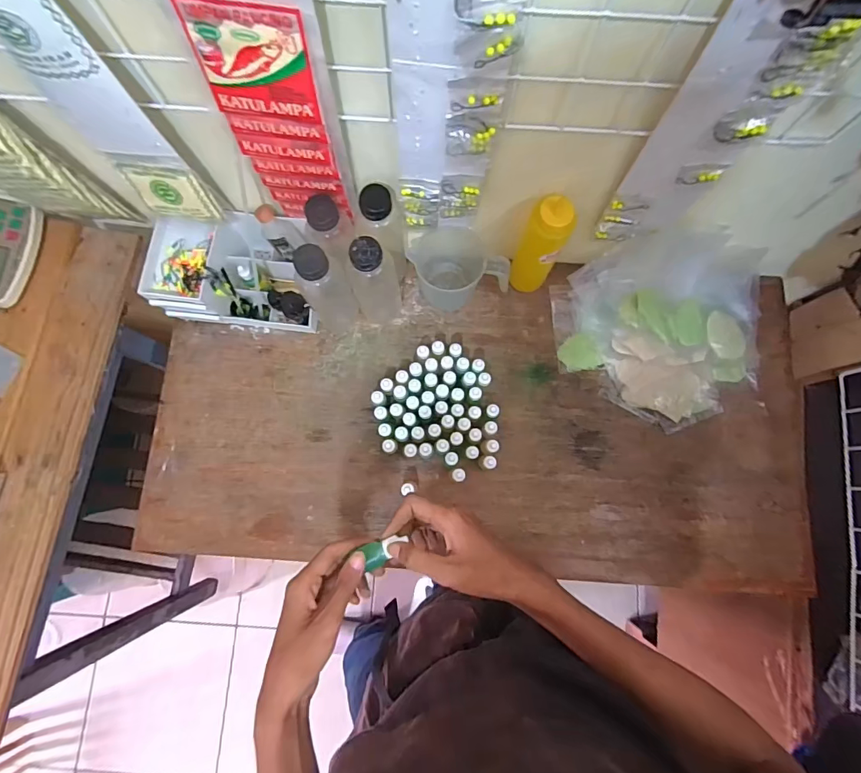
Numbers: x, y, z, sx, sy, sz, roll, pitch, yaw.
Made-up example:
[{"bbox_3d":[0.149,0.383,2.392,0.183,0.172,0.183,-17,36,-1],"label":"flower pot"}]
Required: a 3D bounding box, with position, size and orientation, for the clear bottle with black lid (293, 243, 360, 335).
[{"bbox_3d":[-0.149,-0.137,0.617,0.064,0.199,0.063,0,79,0],"label":"clear bottle with black lid"}]

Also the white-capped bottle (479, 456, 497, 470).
[{"bbox_3d":[0.084,0.113,0.645,0.020,0.055,0.020,0,79,0],"label":"white-capped bottle"}]

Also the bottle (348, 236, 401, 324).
[{"bbox_3d":[-0.083,-0.154,0.629,0.061,0.198,0.065,0,79,0],"label":"bottle"}]

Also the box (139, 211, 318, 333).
[{"bbox_3d":[-0.292,-0.177,0.676,0.232,0.114,0.151,4,79,1],"label":"box"}]

